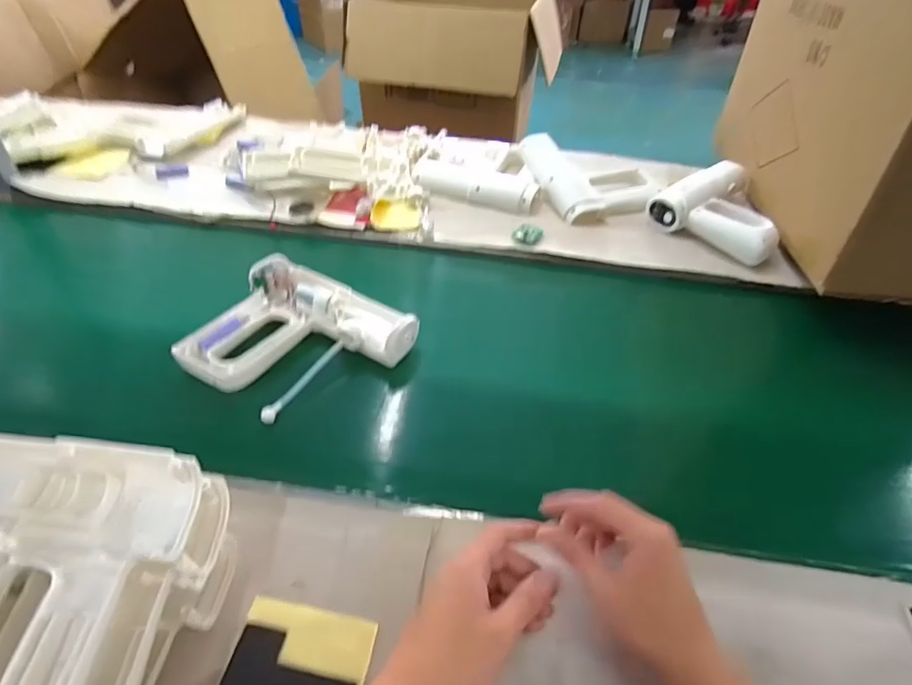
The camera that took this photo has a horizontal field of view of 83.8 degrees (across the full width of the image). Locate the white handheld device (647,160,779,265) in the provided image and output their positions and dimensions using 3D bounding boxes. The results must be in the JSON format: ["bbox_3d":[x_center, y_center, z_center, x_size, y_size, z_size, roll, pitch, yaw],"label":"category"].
[{"bbox_3d":[0.434,-0.212,0.798,0.215,0.050,0.187,-31,54,-29],"label":"white handheld device"}]

